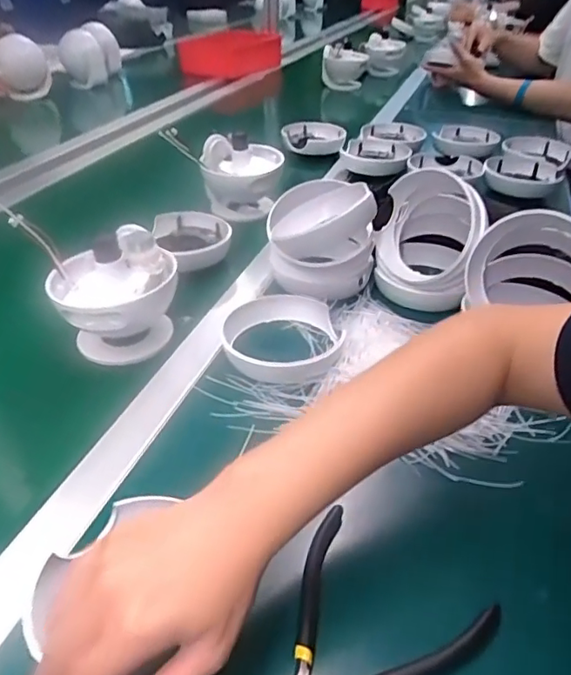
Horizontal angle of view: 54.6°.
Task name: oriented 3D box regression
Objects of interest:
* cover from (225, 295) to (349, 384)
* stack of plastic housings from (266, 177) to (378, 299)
[{"bbox_3d":[-0.005,-0.002,0.535,0.112,0.028,0.120,-10,37,-13],"label":"cover"},{"bbox_3d":[0.041,-0.112,0.618,0.112,0.111,0.102,2,36,4],"label":"stack of plastic housings"}]

